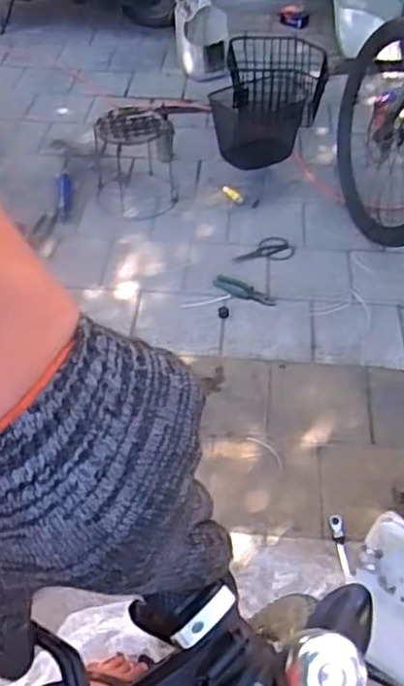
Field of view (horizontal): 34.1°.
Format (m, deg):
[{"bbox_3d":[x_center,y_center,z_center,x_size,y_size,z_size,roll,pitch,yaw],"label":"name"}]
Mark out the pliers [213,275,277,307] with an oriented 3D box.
[{"bbox_3d":[0.119,-0.147,1.910,0.195,0.014,0.063,28,54,22],"label":"pliers"}]

